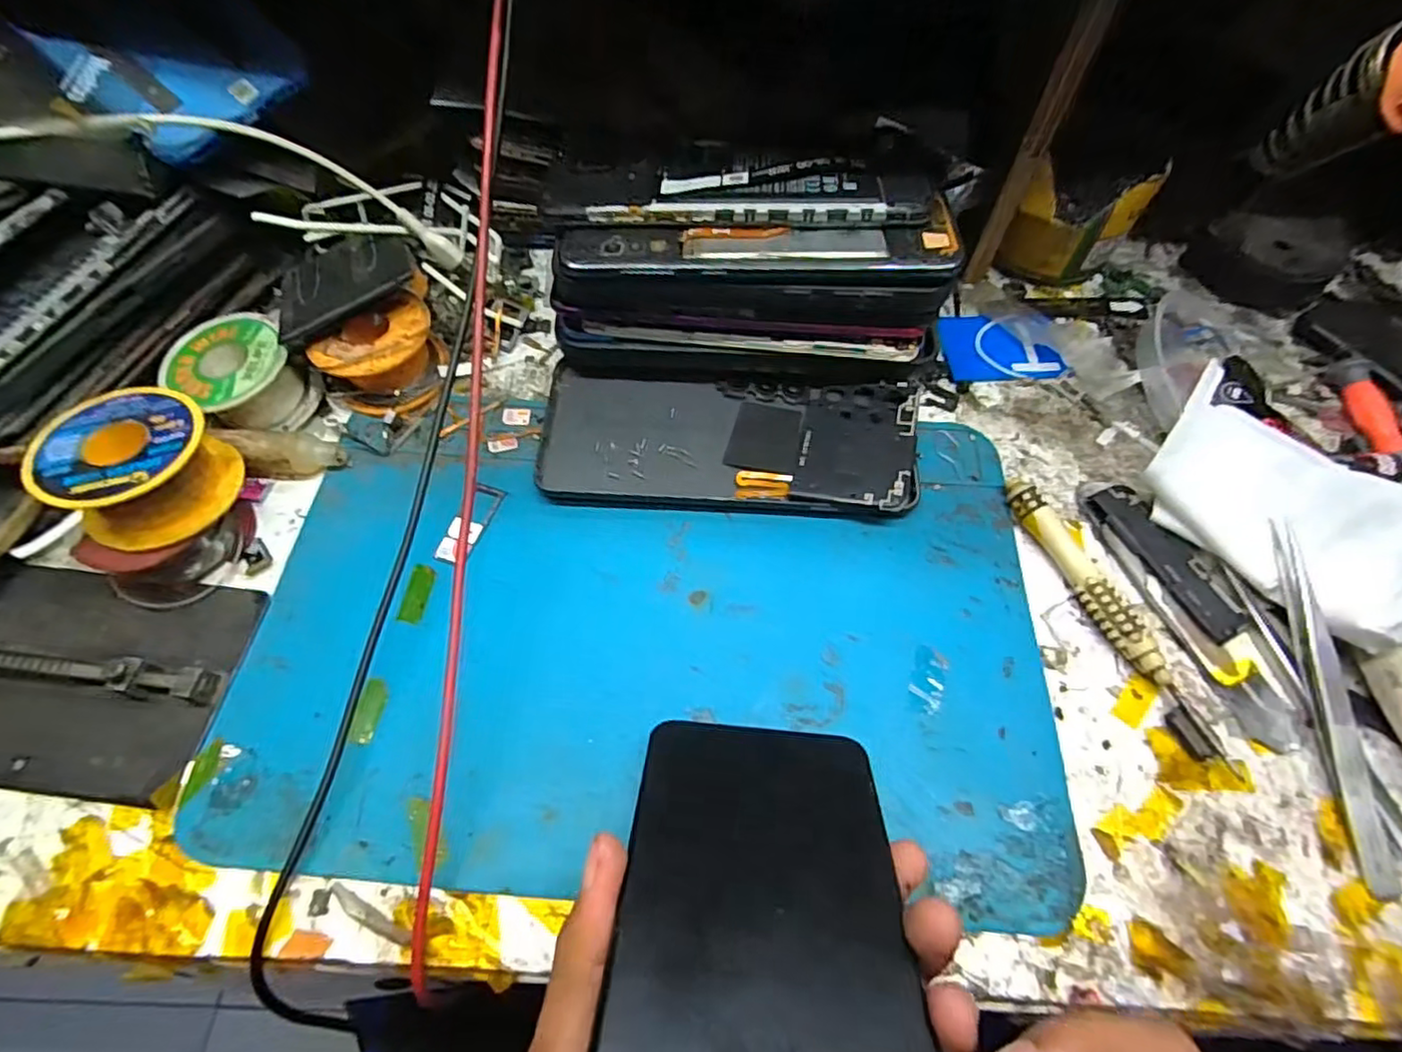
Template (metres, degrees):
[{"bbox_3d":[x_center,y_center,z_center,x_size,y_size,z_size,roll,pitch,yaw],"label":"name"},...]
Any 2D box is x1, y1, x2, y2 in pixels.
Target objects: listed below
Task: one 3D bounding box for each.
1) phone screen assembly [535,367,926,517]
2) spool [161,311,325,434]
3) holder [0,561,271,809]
[{"bbox_3d":[0.012,-0.039,0.280,0.162,0.016,0.070,4,62,2],"label":"phone screen assembly"},{"bbox_3d":[-0.206,-0.068,0.286,0.048,0.028,0.045,0,62,0],"label":"spool"},{"bbox_3d":[-0.232,0.053,0.232,0.117,0.014,0.079,6,62,3],"label":"holder"}]

